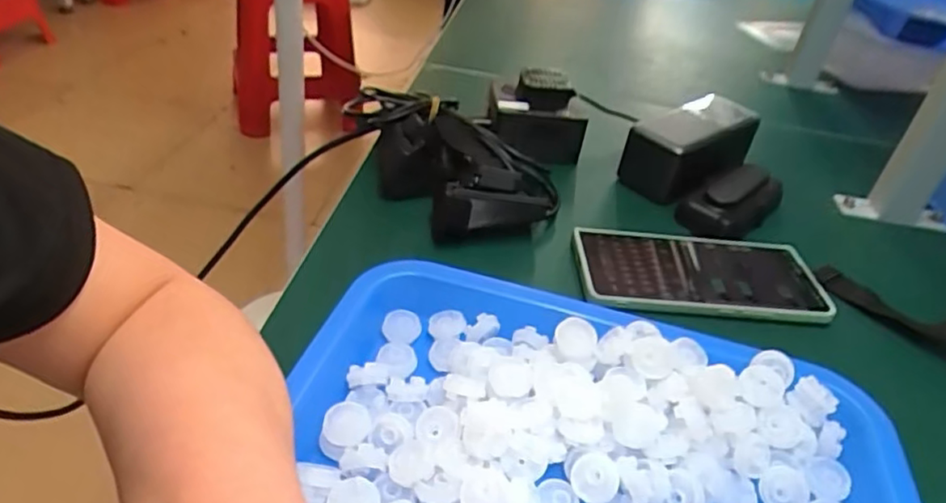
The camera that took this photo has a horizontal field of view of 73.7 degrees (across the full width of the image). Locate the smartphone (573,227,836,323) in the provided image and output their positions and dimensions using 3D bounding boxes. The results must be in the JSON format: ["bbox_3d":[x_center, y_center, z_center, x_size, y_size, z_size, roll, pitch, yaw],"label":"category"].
[{"bbox_3d":[0.154,0.012,0.424,0.160,0.008,0.072,5,37,-4],"label":"smartphone"}]

